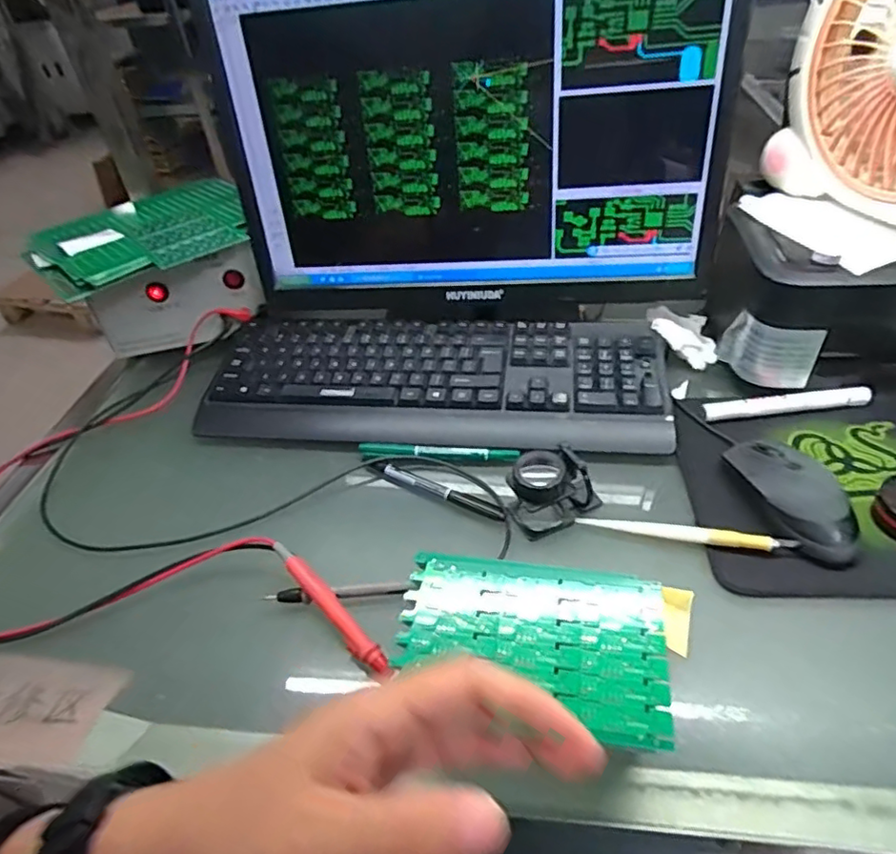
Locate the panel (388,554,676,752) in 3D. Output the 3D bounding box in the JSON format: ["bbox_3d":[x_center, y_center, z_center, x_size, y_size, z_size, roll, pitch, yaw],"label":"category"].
[{"bbox_3d":[0.043,0.112,0.321,0.141,0.006,0.087,5,42,13],"label":"panel"}]

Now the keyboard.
[{"bbox_3d":[-0.017,-0.049,0.583,0.432,0.031,0.164,3,42,10],"label":"keyboard"}]

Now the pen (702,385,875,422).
[{"bbox_3d":[0.299,-0.022,0.534,0.145,0.012,0.017,-6,41,0],"label":"pen"}]

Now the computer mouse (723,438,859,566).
[{"bbox_3d":[0.254,0.046,0.443,0.054,0.033,0.113,-14,42,-9],"label":"computer mouse"}]

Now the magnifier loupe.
[{"bbox_3d":[0.082,0.047,0.458,0.068,0.057,0.039,-17,42,-12],"label":"magnifier loupe"}]

